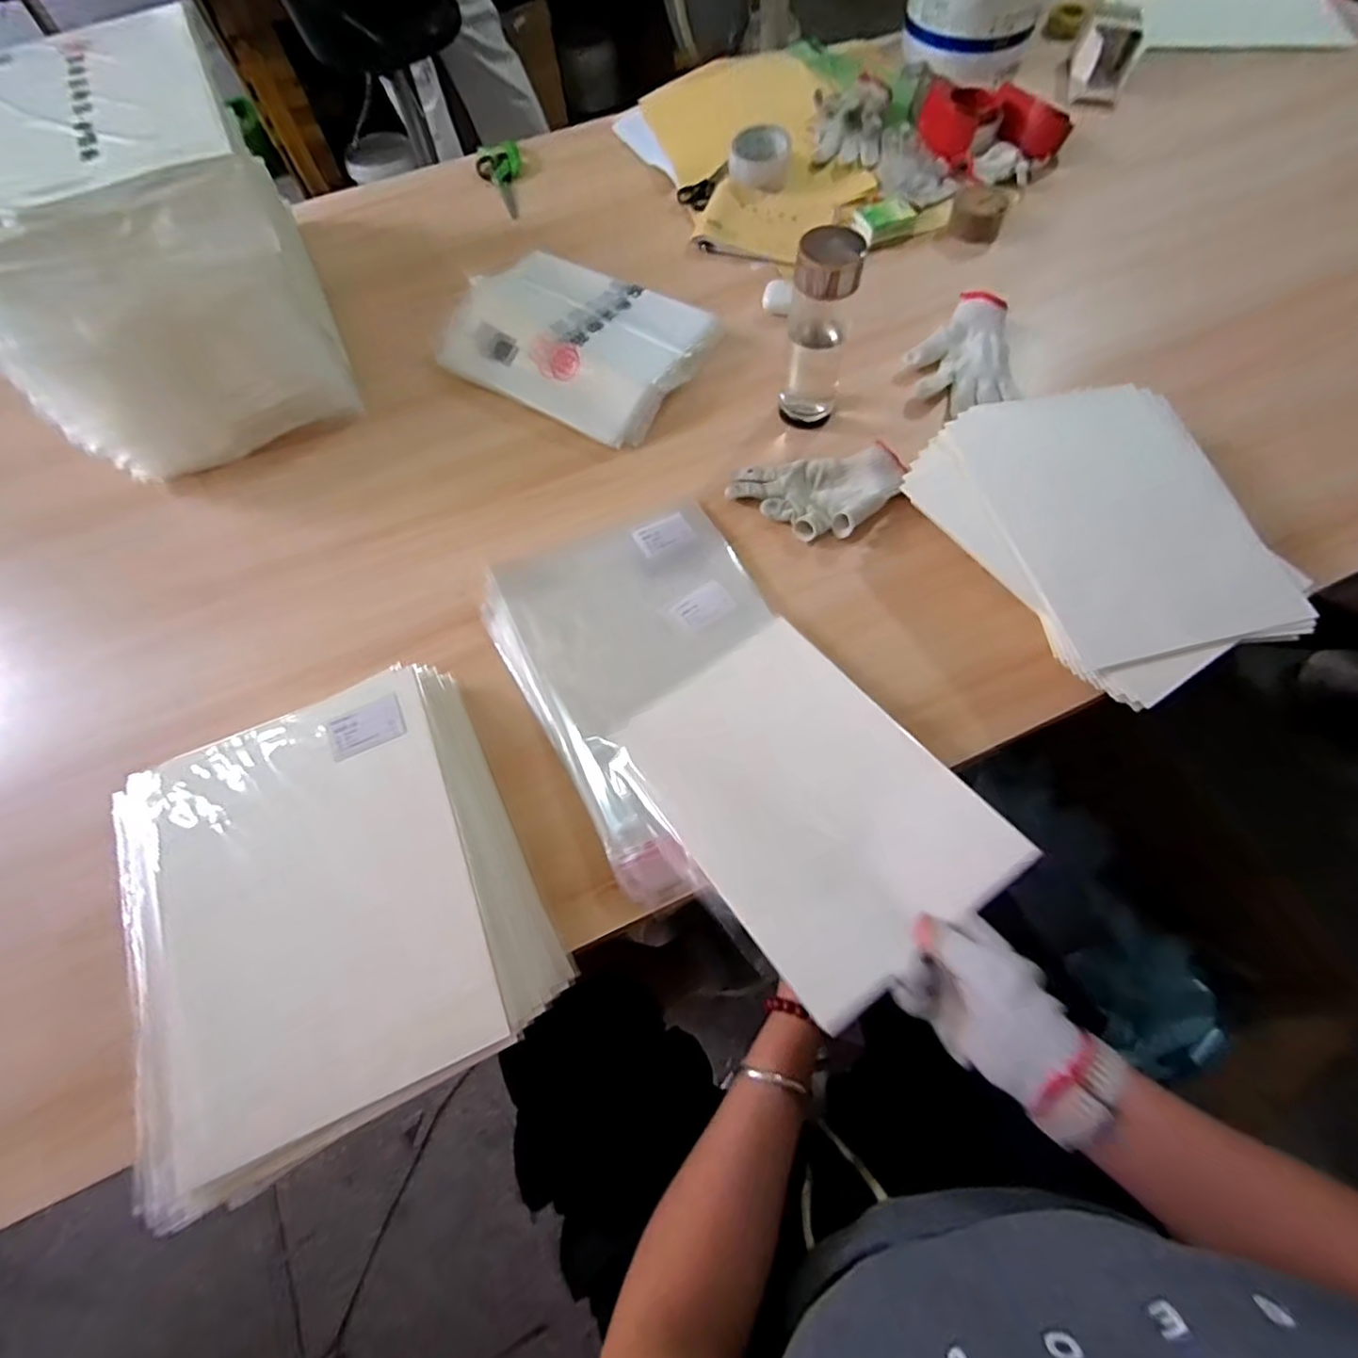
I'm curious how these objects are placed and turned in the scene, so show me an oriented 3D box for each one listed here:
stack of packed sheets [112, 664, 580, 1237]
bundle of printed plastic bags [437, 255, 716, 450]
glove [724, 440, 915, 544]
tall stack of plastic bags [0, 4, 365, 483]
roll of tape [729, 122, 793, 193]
[{"bbox_3d":[-0.267,0.168,0.470,0.269,0.078,0.314,-27,67,-9],"label":"stack of packed sheets"},{"bbox_3d":[-0.145,-0.434,0.769,0.328,0.032,0.226,29,70,14],"label":"bundle of printed plastic bags"},{"bbox_3d":[0.149,-0.201,0.647,0.180,0.031,0.097,-2,66,2],"label":"glove"},{"bbox_3d":[-0.610,-0.502,0.710,0.293,0.252,0.394,-24,67,-8],"label":"tall stack of plastic bags"},{"bbox_3d":[0.121,-0.769,0.887,0.089,0.044,0.089,-1,66,2],"label":"roll of tape"}]

